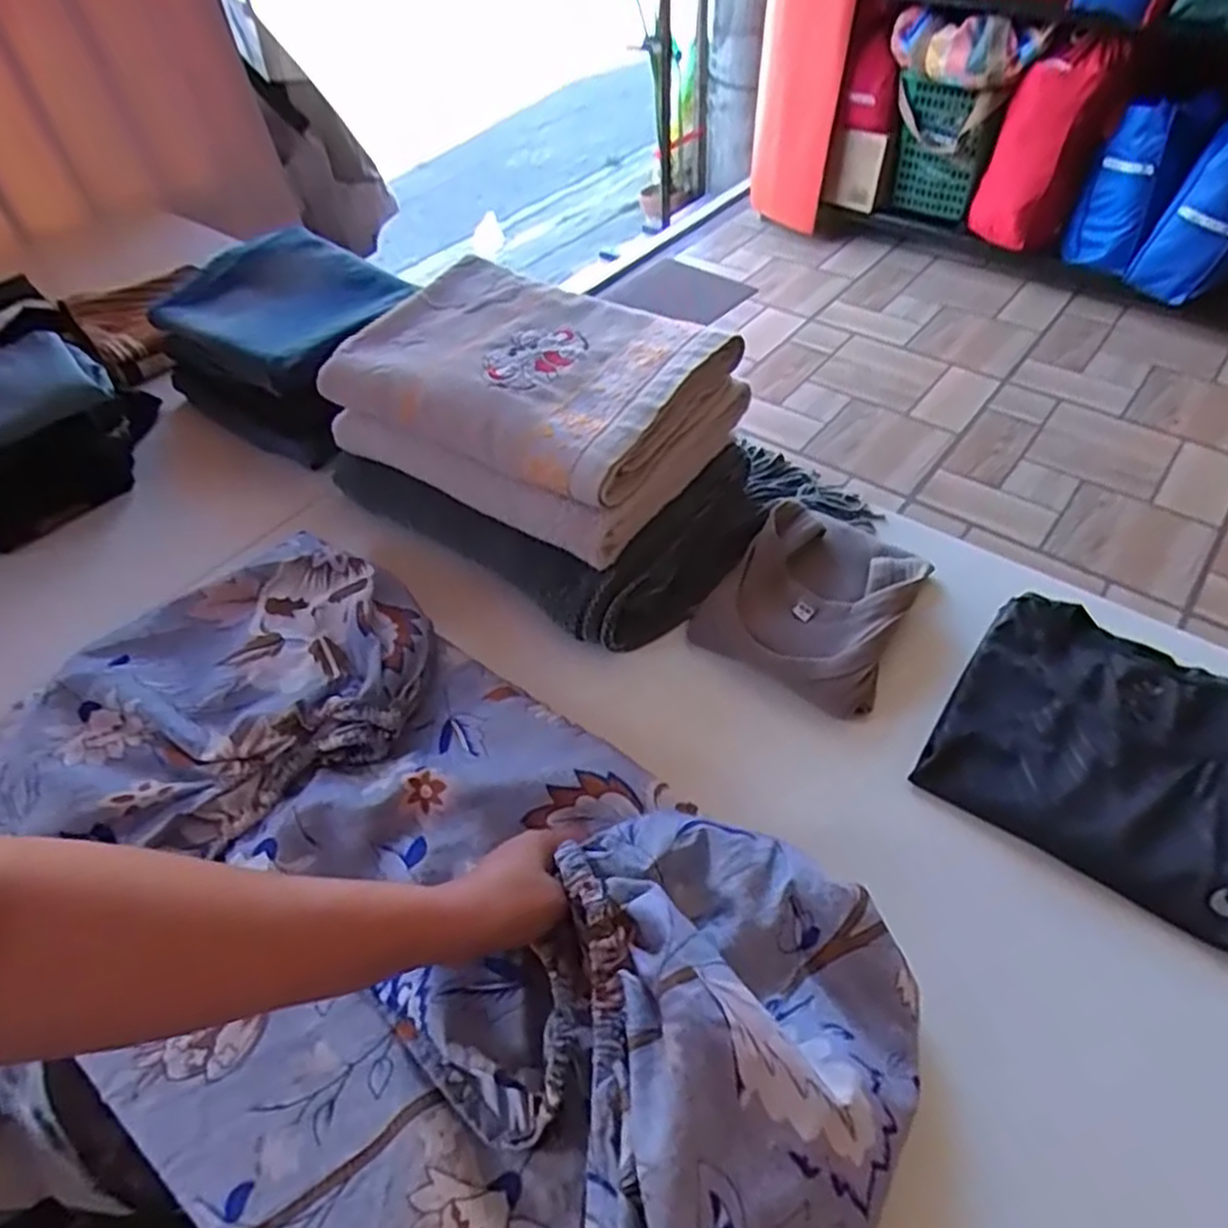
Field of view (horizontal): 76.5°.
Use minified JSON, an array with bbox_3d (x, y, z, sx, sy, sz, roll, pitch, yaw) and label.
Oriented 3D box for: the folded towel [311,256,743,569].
[{"bbox_3d":[-0.076,-0.204,0.720,0.316,0.093,0.227,27,56,24],"label":"folded towel"}]

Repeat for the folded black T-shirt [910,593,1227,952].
[{"bbox_3d":[0.373,0.096,0.578,0.224,0.017,0.219,27,56,24],"label":"folded black T-shirt"}]

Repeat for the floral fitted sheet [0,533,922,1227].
[{"bbox_3d":[-0.152,0.174,0.496,0.650,0.094,0.347,31,58,26],"label":"floral fitted sheet"}]

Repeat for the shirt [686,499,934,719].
[{"bbox_3d":[0.174,-0.016,0.671,0.151,0.032,0.184,26,56,23],"label":"shirt"}]

